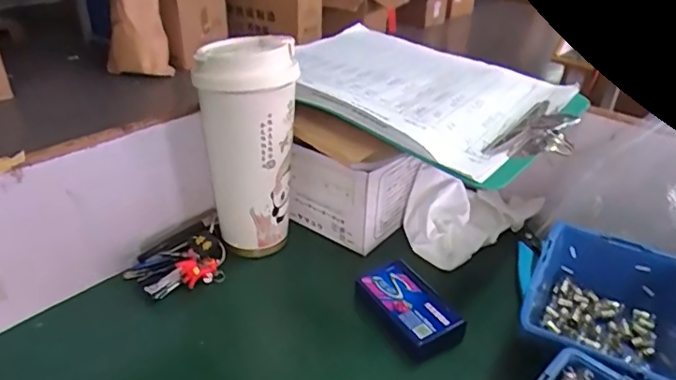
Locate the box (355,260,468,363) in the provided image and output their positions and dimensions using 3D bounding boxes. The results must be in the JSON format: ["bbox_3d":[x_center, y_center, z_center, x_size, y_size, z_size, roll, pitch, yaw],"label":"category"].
[{"bbox_3d":[0.061,0.103,0.445,0.050,0.031,0.090,-15,31,-24],"label":"box"}]

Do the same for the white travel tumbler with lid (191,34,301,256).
[{"bbox_3d":[-0.076,-0.032,0.473,0.083,0.190,0.086,-6,28,-10],"label":"white travel tumbler with lid"}]

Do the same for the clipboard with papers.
[{"bbox_3d":[0.074,-0.105,0.542,0.316,0.034,0.224,24,37,39],"label":"clipboard with papers"}]

